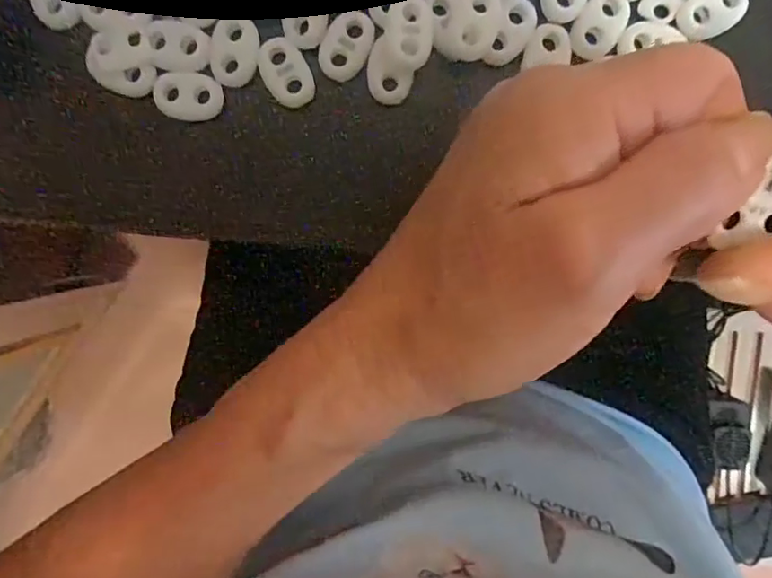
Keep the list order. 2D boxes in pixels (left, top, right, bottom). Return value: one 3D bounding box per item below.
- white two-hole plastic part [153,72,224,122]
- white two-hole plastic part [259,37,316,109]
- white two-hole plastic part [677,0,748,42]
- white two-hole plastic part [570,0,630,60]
[{"bbox_3d":[-0.065,-0.063,0.181,0.021,0.004,0.015,3,96,-1],"label":"white two-hole plastic part"},{"bbox_3d":[-0.033,-0.071,0.178,0.015,0.004,0.022,-28,96,3],"label":"white two-hole plastic part"},{"bbox_3d":[0.106,-0.090,0.178,0.022,0.004,0.015,-25,96,3],"label":"white two-hole plastic part"},{"bbox_3d":[0.070,-0.086,0.177,0.014,0.004,0.022,32,95,-4],"label":"white two-hole plastic part"}]

